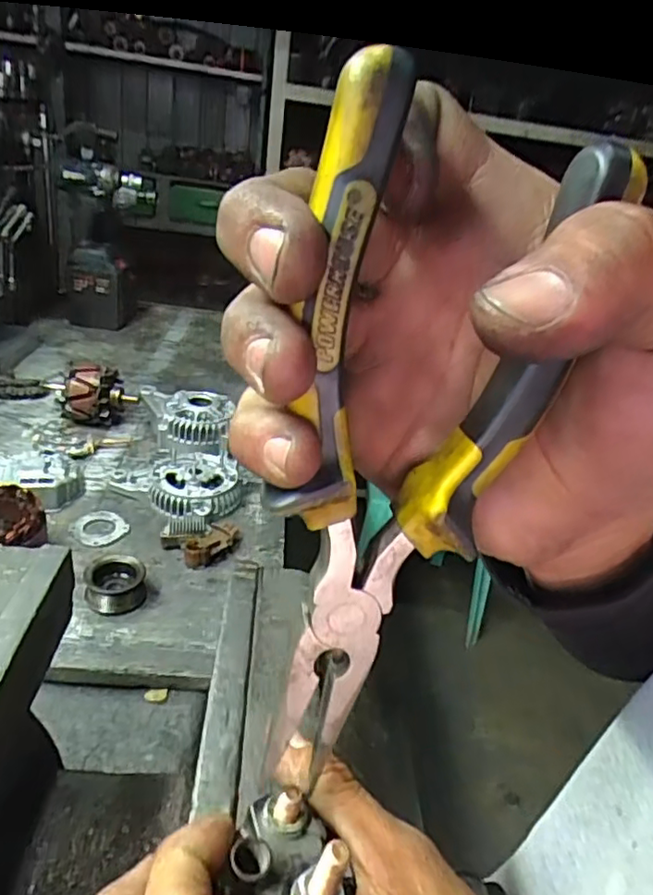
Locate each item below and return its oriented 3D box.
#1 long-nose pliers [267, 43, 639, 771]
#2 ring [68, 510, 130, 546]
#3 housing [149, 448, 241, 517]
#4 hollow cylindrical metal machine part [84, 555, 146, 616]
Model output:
[{"bbox_3d":[0.024,0.006,0.155,0.071,0.171,0.016,2,23,-15],"label":"long-nose pliers"},{"bbox_3d":[-0.273,0.097,0.737,0.063,0.006,0.057,24,30,27],"label":"ring"},{"bbox_3d":[-0.173,0.048,0.816,0.114,0.039,0.123,3,27,-12],"label":"housing"},{"bbox_3d":[-0.220,0.142,0.642,0.057,0.030,0.063,-1,28,-19],"label":"hollow cylindrical metal machine part"}]

